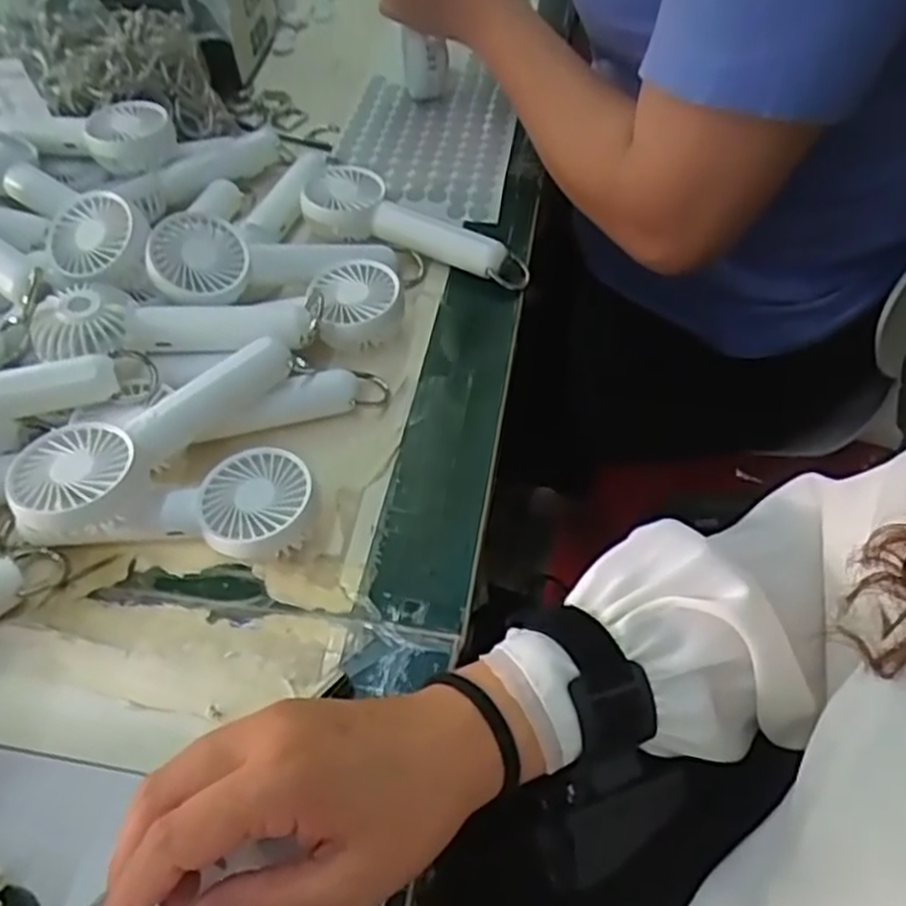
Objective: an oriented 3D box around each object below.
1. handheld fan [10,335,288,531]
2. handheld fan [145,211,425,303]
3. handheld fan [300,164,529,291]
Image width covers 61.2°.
[{"bbox_3d":[-0.145,-0.009,0.381,0.056,0.037,0.146,27,46,23],"label":"handheld fan"},{"bbox_3d":[-0.096,-0.117,0.465,0.165,0.027,0.047,-5,50,-21],"label":"handheld fan"},{"bbox_3d":[-0.024,-0.154,0.509,0.155,0.035,0.051,15,55,16],"label":"handheld fan"}]

